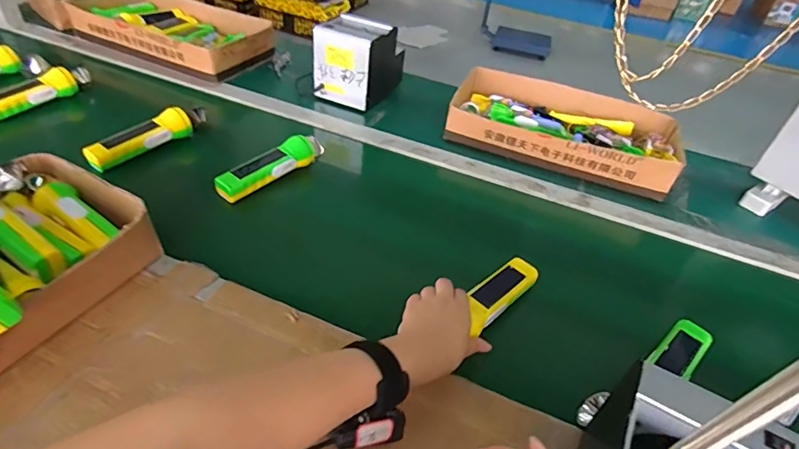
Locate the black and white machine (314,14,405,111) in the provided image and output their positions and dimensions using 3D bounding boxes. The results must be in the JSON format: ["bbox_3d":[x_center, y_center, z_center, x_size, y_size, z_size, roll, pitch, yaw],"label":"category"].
[{"bbox_3d":[-0.084,-0.341,0.982,0.130,0.140,0.163,18,41,13],"label":"black and white machine"}]

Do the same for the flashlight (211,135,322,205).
[{"bbox_3d":[-0.202,-0.097,0.767,0.053,0.047,0.212,36,50,28],"label":"flashlight"}]

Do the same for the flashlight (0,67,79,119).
[{"bbox_3d":[-0.668,-0.231,0.837,0.051,0.044,0.171,22,42,17],"label":"flashlight"}]

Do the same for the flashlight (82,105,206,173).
[{"bbox_3d":[-0.415,-0.148,0.790,0.044,0.054,0.206,27,47,22],"label":"flashlight"}]

